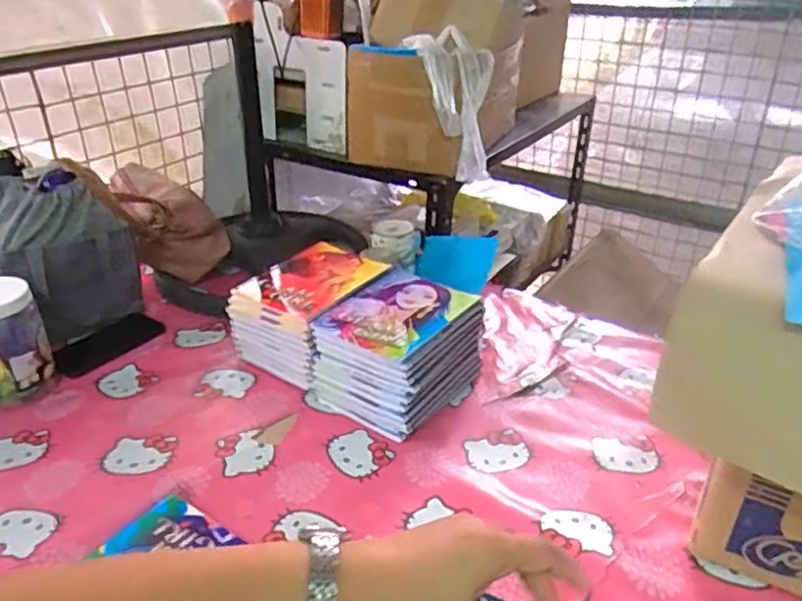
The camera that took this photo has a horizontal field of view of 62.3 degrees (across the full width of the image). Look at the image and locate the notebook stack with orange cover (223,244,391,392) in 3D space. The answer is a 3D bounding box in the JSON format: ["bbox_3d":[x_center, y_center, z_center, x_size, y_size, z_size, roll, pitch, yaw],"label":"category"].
[{"bbox_3d":[-0.131,0.012,1.008,0.149,0.123,0.203,18,34,29],"label":"notebook stack with orange cover"}]

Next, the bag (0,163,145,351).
[{"bbox_3d":[-0.520,-0.071,1.037,0.184,0.231,0.129,-17,34,-28],"label":"bag"}]

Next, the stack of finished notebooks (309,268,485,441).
[{"bbox_3d":[-0.002,0.068,0.921,0.169,0.117,0.203,21,36,33],"label":"stack of finished notebooks"}]

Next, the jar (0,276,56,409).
[{"bbox_3d":[-0.534,0.058,0.891,0.100,0.152,0.084,-21,35,-33],"label":"jar"}]

